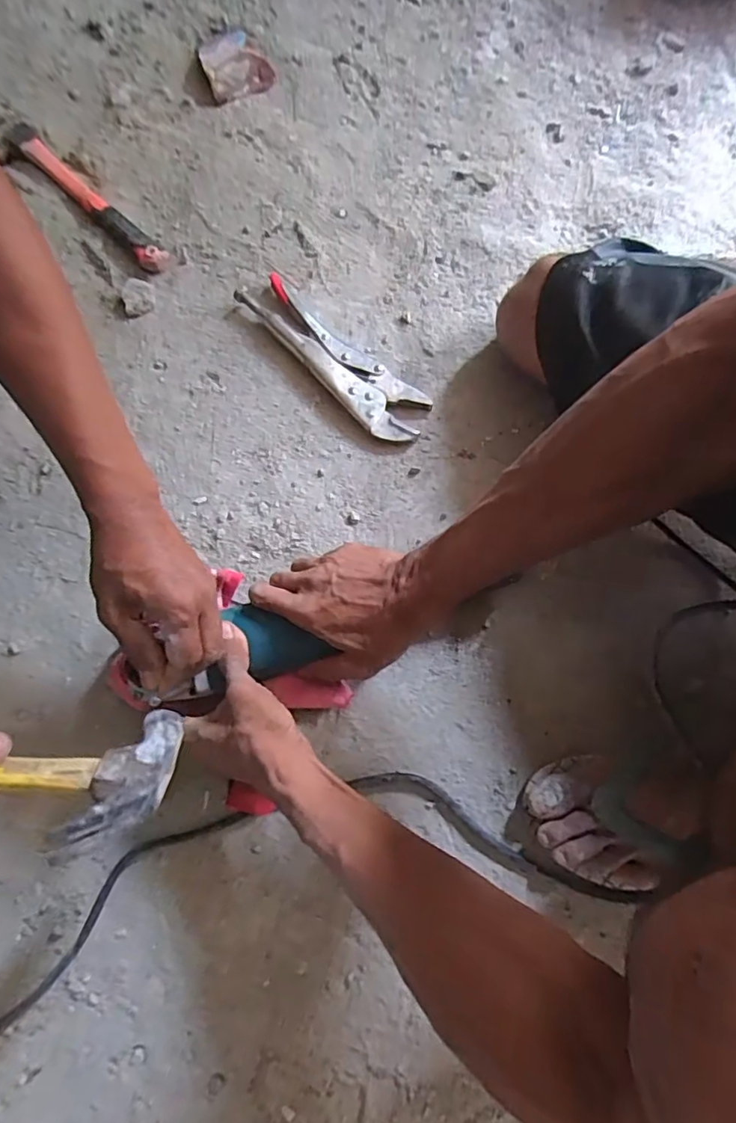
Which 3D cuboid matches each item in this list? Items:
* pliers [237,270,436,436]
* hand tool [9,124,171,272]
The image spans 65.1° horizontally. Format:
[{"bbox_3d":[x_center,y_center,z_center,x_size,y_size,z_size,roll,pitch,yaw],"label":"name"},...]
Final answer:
[{"bbox_3d":[-0.036,-0.199,0.564,0.224,0.017,0.061,41,80,11],"label":"pliers"},{"bbox_3d":[-0.304,-0.396,0.618,0.027,0.018,0.261,-43,79,-9],"label":"hand tool"}]

